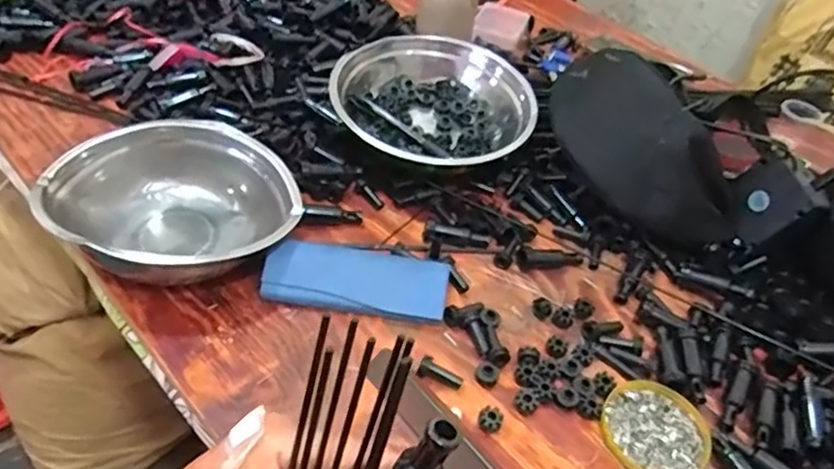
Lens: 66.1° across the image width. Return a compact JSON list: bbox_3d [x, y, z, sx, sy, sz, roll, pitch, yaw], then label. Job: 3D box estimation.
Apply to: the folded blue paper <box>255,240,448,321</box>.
[{"bbox_3d":[-0.053,0.039,0.568,0.158,0.011,0.058,9,67,-5],"label":"folded blue paper"}]

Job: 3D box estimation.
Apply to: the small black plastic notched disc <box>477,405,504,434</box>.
[{"bbox_3d":[0.058,0.145,0.502,0.018,0.009,0.018,6,44,-5],"label":"small black plastic notched disc"}]

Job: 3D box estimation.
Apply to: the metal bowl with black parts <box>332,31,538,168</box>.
[{"bbox_3d":[0.021,-0.137,0.706,0.182,0.075,0.189,2,46,-3],"label":"metal bowl with black parts"}]

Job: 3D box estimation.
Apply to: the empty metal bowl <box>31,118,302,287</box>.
[{"bbox_3d":[-0.220,-0.028,0.587,0.220,0.058,0.182,11,43,0],"label":"empty metal bowl"}]

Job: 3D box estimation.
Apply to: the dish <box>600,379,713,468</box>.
[{"bbox_3d":[0.192,0.157,0.516,0.081,0.008,0.087,6,44,-5],"label":"dish"}]

